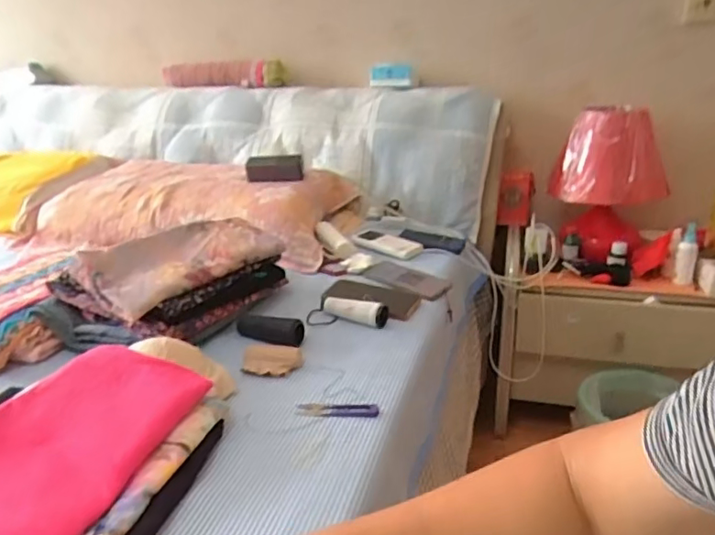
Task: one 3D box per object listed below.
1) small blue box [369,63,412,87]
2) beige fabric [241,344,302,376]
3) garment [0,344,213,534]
[{"bbox_3d":[0.093,-0.494,1.423,0.098,0.056,0.042,-2,22,-9],"label":"small blue box"},{"bbox_3d":[-0.119,0.127,0.768,0.080,0.020,0.054,1,25,1],"label":"beige fabric"},{"bbox_3d":[-0.308,0.179,0.528,0.177,0.029,0.312,18,29,13],"label":"garment"}]

